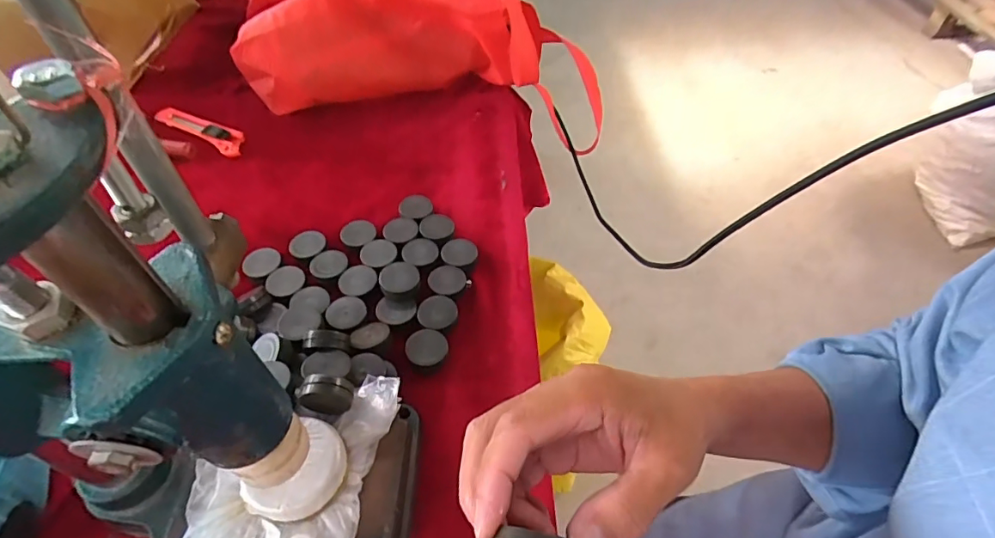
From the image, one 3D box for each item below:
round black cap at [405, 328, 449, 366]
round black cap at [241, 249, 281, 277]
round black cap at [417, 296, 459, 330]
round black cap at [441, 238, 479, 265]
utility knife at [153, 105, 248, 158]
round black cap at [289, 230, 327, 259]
[{"bbox_3d":[-0.056,0.061,0.390,0.033,0.004,0.029,14,53,9],"label":"round black cap"},{"bbox_3d":[-0.214,-0.006,0.448,0.034,0.008,0.029,3,52,0],"label":"round black cap"},{"bbox_3d":[-0.050,0.035,0.411,0.031,0.004,0.030,1,52,-1],"label":"round black cap"},{"bbox_3d":[-0.035,-0.016,0.460,0.033,0.008,0.033,1,52,-1],"label":"round black cap"},{"bbox_3d":[-0.344,-0.163,0.571,0.131,0.008,0.033,22,54,14],"label":"utility knife"},{"bbox_3d":[-0.176,-0.024,0.459,0.031,0.005,0.033,-5,52,-6],"label":"round black cap"}]

